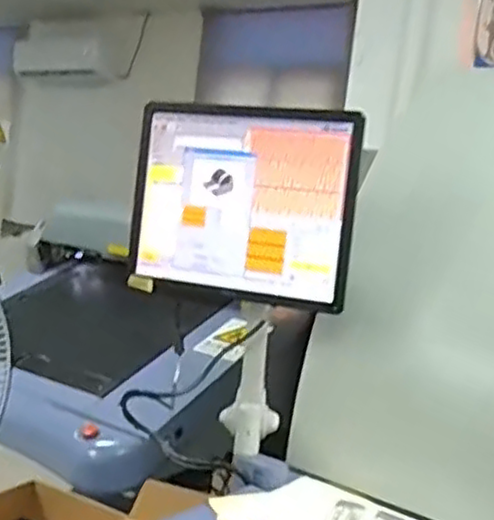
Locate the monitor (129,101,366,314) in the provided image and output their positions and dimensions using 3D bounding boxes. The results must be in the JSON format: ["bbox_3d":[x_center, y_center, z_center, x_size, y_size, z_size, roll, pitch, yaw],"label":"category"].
[{"bbox_3d":[-0.012,-0.094,1.122,0.377,0.291,0.036,9,6,20],"label":"monitor"}]

